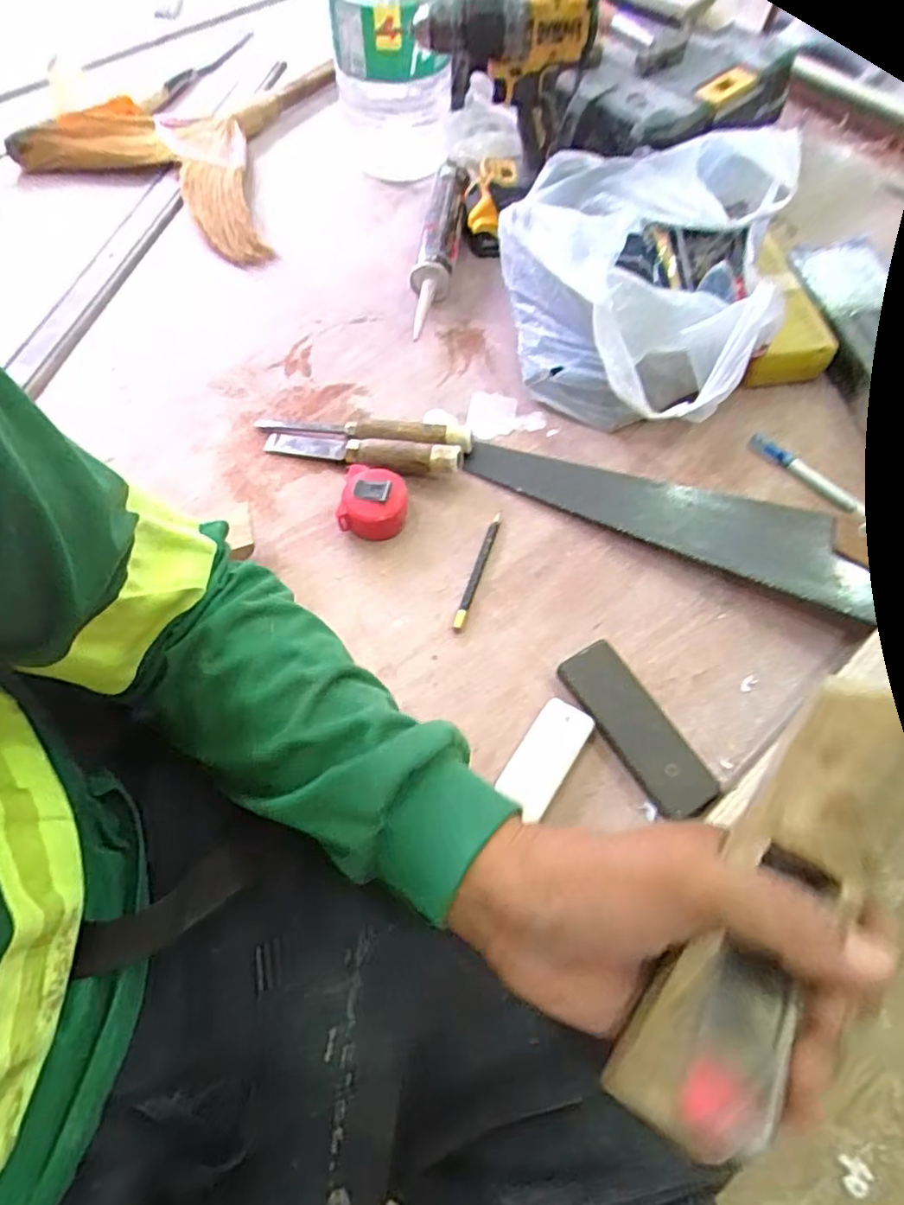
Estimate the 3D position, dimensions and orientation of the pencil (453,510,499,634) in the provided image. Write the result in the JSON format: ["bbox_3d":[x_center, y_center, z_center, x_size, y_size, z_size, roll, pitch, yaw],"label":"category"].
[{"bbox_3d":[0.024,-0.030,0.591,0.010,0.006,0.129,17,62,9],"label":"pencil"}]

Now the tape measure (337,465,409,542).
[{"bbox_3d":[-0.073,-0.096,0.605,0.065,0.042,0.064,10,61,5],"label":"tape measure"}]

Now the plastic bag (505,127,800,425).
[{"bbox_3d":[0.185,-0.337,0.669,0.280,0.157,0.300,21,63,11],"label":"plastic bag"}]

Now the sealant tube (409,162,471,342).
[{"bbox_3d":[-0.017,-0.446,0.794,0.050,0.050,0.302,7,61,3],"label":"sealant tube"}]

